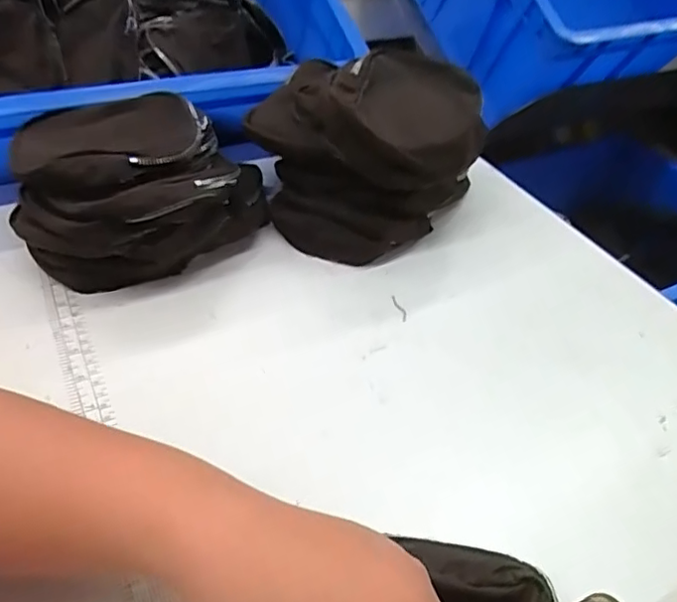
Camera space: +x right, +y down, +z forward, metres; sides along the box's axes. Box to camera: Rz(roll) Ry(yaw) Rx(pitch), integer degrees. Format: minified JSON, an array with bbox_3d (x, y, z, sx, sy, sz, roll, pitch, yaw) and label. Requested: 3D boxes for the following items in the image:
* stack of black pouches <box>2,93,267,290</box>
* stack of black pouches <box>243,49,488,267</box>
[{"bbox_3d":[-0.156,-0.093,0.465,0.185,0.080,0.161,-7,44,-11],"label":"stack of black pouches"},{"bbox_3d":[0.021,-0.145,0.527,0.199,0.109,0.191,-24,49,-26],"label":"stack of black pouches"}]

